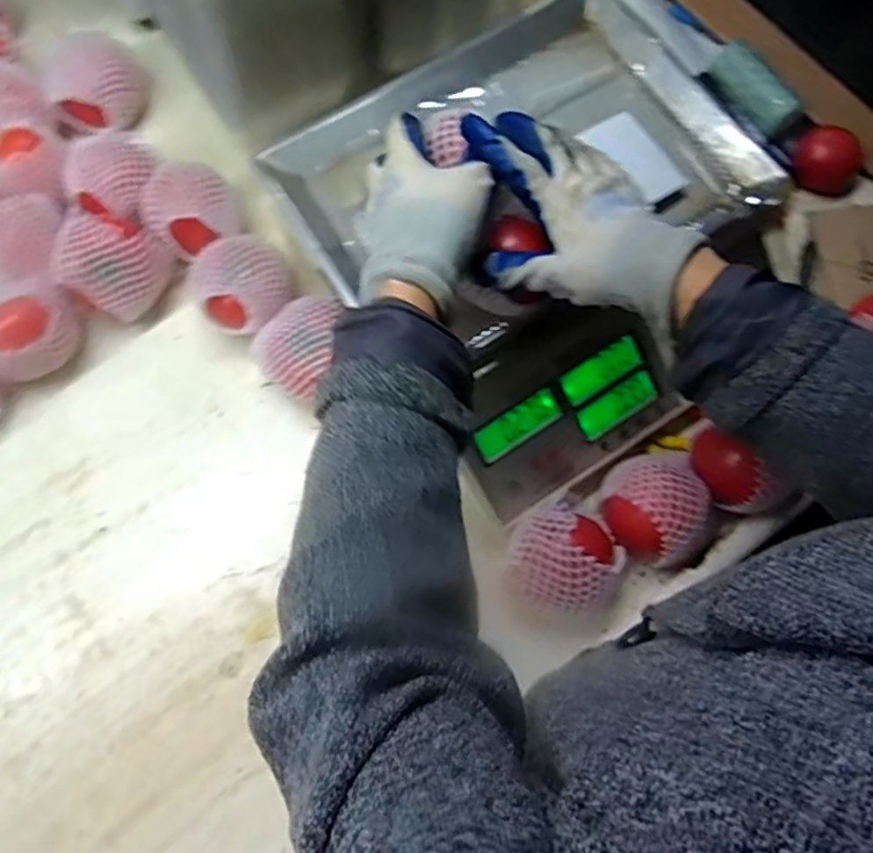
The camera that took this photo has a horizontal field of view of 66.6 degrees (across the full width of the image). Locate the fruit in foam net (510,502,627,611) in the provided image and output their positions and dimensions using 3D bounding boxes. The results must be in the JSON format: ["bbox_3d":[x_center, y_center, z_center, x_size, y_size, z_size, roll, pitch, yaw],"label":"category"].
[{"bbox_3d":[0.104,0.104,0.533,0.090,0.085,0.078,4,72,0],"label":"fruit in foam net"}]

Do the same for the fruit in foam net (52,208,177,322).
[{"bbox_3d":[-0.291,-0.144,0.603,0.082,0.081,0.087,35,75,10],"label":"fruit in foam net"}]

